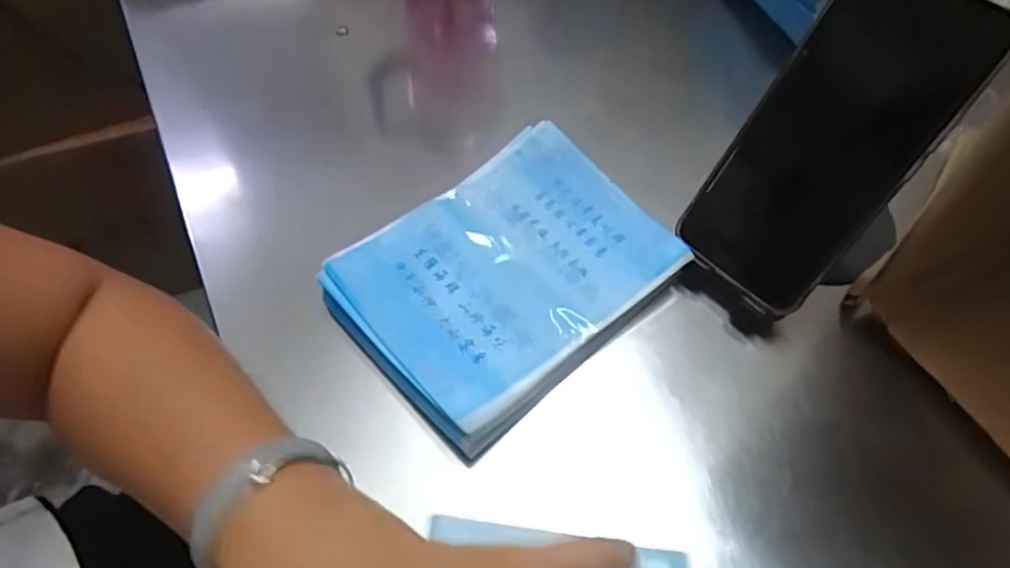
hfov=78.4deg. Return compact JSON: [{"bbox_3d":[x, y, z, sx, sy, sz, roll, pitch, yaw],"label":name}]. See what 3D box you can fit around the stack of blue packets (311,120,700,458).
[{"bbox_3d":[0.001,-0.007,0.337,0.166,0.022,0.129,-35,62,-21],"label":"stack of blue packets"}]

